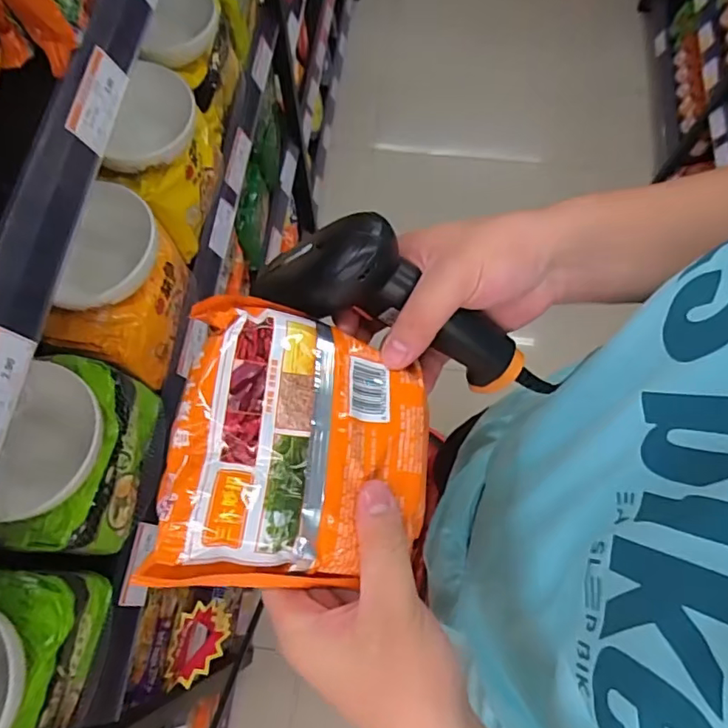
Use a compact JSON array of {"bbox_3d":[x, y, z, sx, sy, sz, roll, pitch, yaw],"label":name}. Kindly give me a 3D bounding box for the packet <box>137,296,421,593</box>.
[{"bbox_3d":[-0.033,0.044,0.294,0.129,0.040,0.144,10,68,-11],"label":"packet"}]

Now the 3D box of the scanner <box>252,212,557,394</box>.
[{"bbox_3d":[0.034,-0.028,0.344,0.190,0.073,0.053,26,69,-16],"label":"scanner"}]

